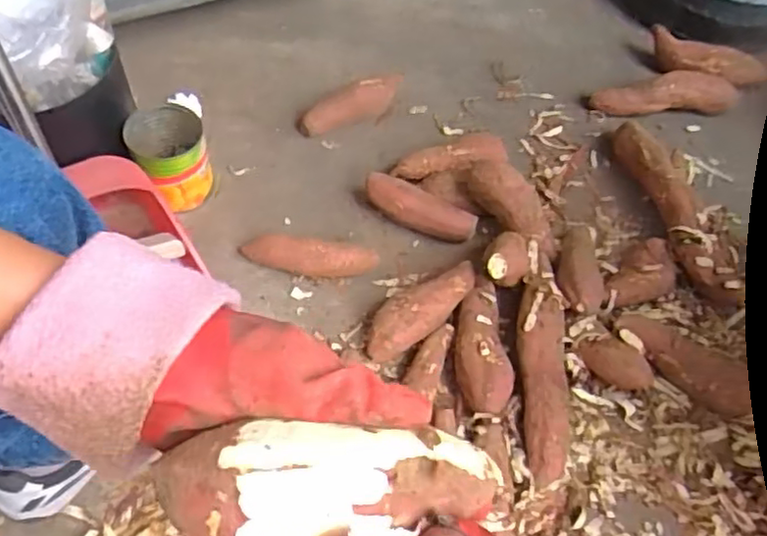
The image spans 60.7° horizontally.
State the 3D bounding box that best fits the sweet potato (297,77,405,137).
[{"bbox_3d":[-0.053,-0.258,1.026,0.175,0.046,0.047,-25,65,-1],"label":"sweet potato"}]

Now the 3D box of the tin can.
[{"bbox_3d":[-0.293,-0.144,0.915,0.101,0.116,0.131,-14,63,-11],"label":"tin can"}]

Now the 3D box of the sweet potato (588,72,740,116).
[{"bbox_3d":[0.471,-0.289,1.102,0.251,0.054,0.066,-5,62,-7],"label":"sweet potato"}]

